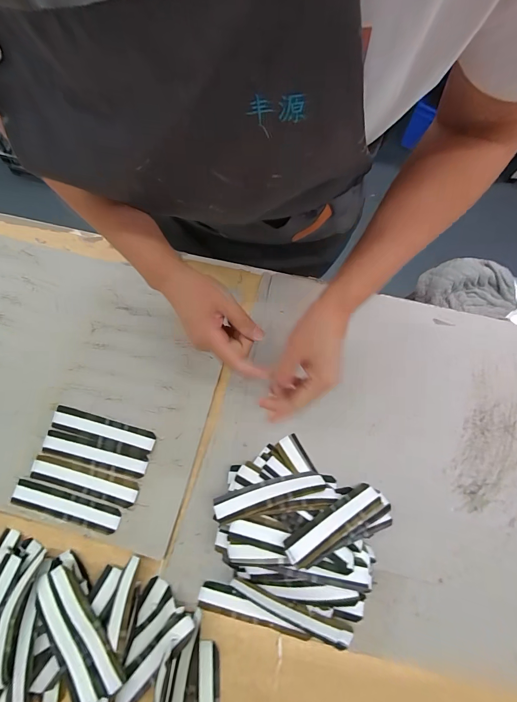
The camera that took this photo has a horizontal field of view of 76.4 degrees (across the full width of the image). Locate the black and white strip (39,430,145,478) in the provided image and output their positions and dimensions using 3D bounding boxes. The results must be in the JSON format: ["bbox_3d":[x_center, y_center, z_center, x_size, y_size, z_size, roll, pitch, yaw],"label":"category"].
[{"bbox_3d":[-0.221,0.139,0.446,0.142,0.013,0.031,14,75,3],"label":"black and white strip"}]

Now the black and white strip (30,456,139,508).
[{"bbox_3d":[-0.228,0.171,0.431,0.140,0.005,0.032,15,75,3],"label":"black and white strip"}]

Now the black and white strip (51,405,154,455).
[{"bbox_3d":[-0.211,0.106,0.446,0.140,0.011,0.030,15,75,3],"label":"black and white strip"}]

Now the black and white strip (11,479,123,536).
[{"bbox_3d":[-0.247,0.202,0.422,0.139,0.007,0.032,16,75,4],"label":"black and white strip"}]

